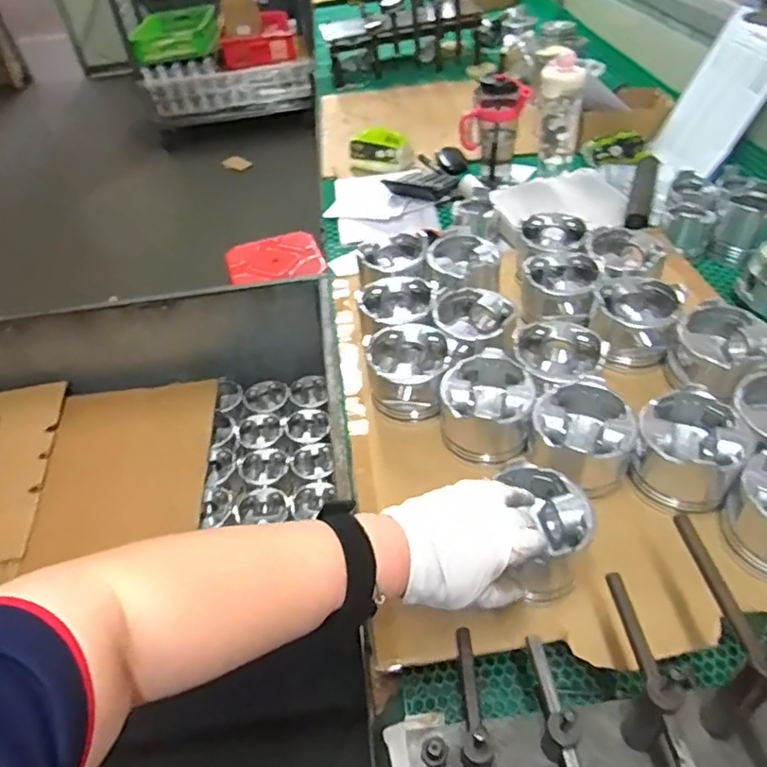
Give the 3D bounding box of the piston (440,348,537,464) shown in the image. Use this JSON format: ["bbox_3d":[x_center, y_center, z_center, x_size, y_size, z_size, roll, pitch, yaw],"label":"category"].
[{"bbox_3d":[0.114,0.033,0.656,0.097,0.082,0.107,0,44,7],"label":"piston"}]

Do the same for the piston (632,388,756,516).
[{"bbox_3d":[0.304,0.070,0.603,0.092,0.082,0.090,-3,44,3],"label":"piston"}]

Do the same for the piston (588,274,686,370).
[{"bbox_3d":[0.313,-0.076,0.750,0.099,0.079,0.102,16,48,21],"label":"piston"}]

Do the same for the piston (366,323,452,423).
[{"bbox_3d":[0.032,-0.009,0.717,0.098,0.081,0.104,5,45,11],"label":"piston"}]

